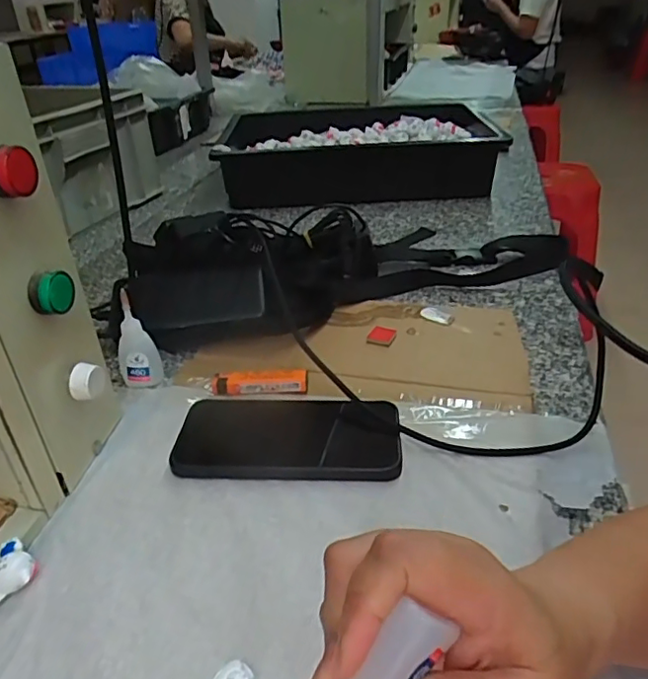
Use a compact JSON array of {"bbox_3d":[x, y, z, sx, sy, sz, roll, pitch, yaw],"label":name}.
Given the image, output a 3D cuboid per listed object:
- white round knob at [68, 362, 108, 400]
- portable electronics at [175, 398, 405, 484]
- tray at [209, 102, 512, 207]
[{"bbox_3d":[-0.165,0.028,0.393,0.019,0.020,0.022,4,33,10],"label":"white round knob"},{"bbox_3d":[-0.025,0.070,0.425,0.158,0.015,0.085,0,32,4],"label":"portable electronics"},{"bbox_3d":[0.054,-0.325,0.983,0.439,0.092,0.312,-5,32,-3],"label":"tray"}]

